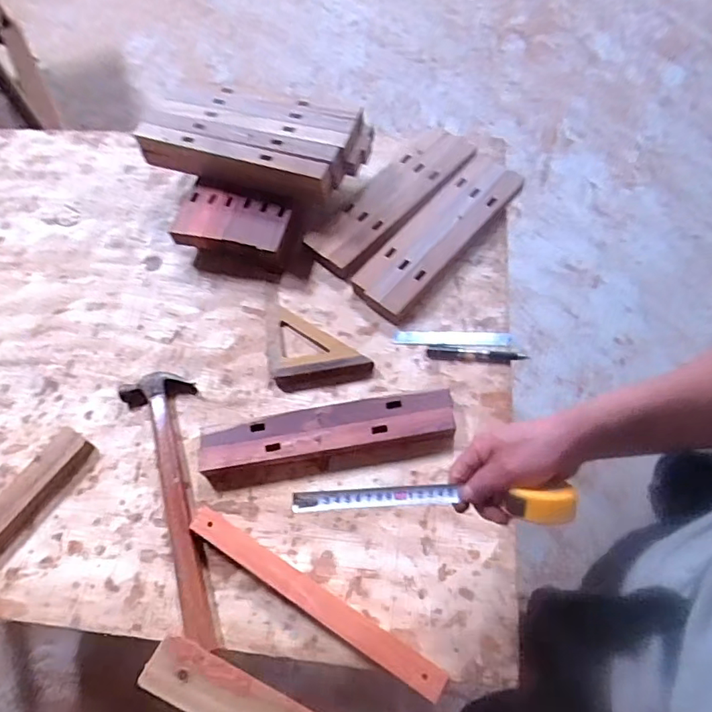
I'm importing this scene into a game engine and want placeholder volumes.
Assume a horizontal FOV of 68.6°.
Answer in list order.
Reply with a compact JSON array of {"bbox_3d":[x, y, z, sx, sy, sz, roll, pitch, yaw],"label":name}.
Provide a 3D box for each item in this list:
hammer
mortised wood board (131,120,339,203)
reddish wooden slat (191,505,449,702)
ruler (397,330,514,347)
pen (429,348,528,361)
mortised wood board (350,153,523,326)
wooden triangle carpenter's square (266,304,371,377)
[{"bbox_3d":[-0.215,0.170,0.658,0.087,0.031,0.349,-23,64,-7],"label":"hammer"},{"bbox_3d":[-0.190,-0.300,0.822,0.330,0.070,0.047,15,59,9],"label":"mortised wood board"},{"bbox_3d":[-0.054,0.268,0.583,0.331,0.018,0.030,28,63,17],"label":"reddish wooden slat"},{"bbox_3d":[0.138,-0.025,0.751,0.162,0.004,0.024,2,71,6],"label":"ruler"},{"bbox_3d":[0.169,-0.001,0.732,0.134,0.019,0.019,4,63,7],"label":"pen"},{"bbox_3d":[0.130,-0.193,0.808,0.099,0.022,0.329,39,75,15],"label":"mortised wood board"},{"bbox_3d":[-0.060,-0.031,0.762,0.135,0.015,0.125,-10,63,0],"label":"wooden triangle carpenter's square"}]

